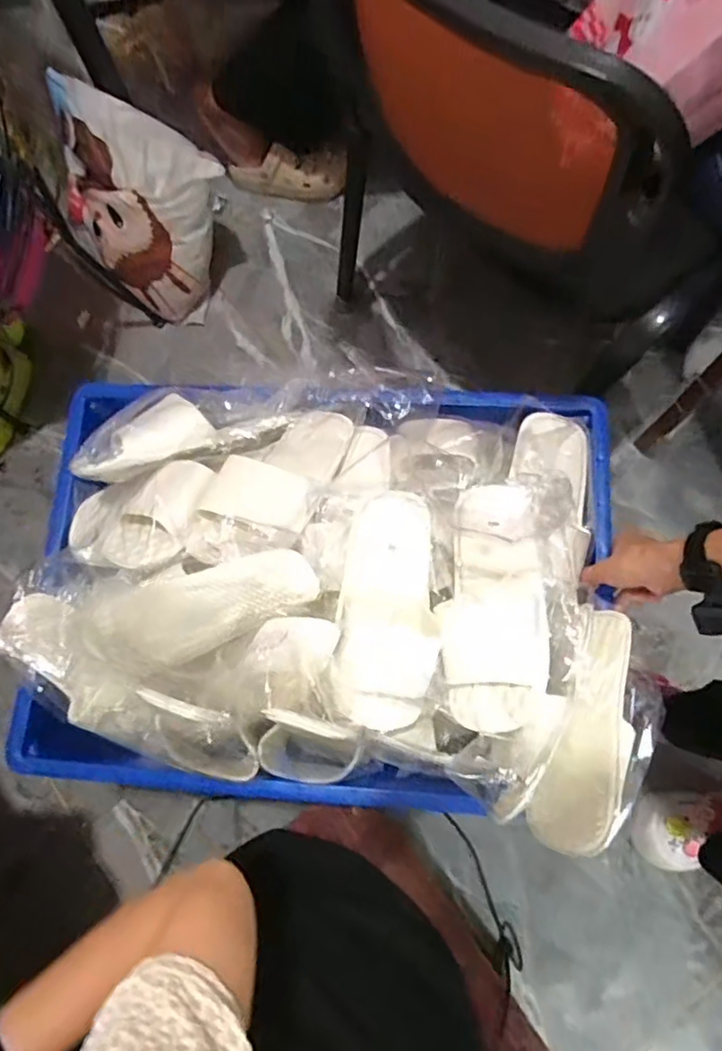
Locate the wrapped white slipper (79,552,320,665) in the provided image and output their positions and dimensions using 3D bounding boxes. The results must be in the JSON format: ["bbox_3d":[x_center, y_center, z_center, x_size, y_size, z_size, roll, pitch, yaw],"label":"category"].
[{"bbox_3d":[-0.156,0.067,0.577,0.232,0.100,0.070,-21,34,13],"label":"wrapped white slipper"}]

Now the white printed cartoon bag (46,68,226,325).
[{"bbox_3d":[-0.437,-0.615,1.153,0.333,0.275,0.224,42,79,12],"label":"white printed cartoon bag"}]

